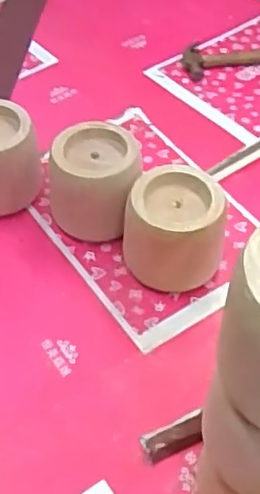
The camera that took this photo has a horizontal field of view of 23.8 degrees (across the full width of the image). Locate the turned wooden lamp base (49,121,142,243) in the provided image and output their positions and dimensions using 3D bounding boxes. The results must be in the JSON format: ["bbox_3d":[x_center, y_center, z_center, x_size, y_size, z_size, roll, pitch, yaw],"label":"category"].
[{"bbox_3d":[-0.048,-0.093,0.910,0.128,0.129,0.124,11,50,9],"label":"turned wooden lamp base"}]

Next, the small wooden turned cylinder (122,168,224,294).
[{"bbox_3d":[0.059,-0.025,0.854,0.129,0.139,0.125,5,49,3],"label":"small wooden turned cylinder"}]

